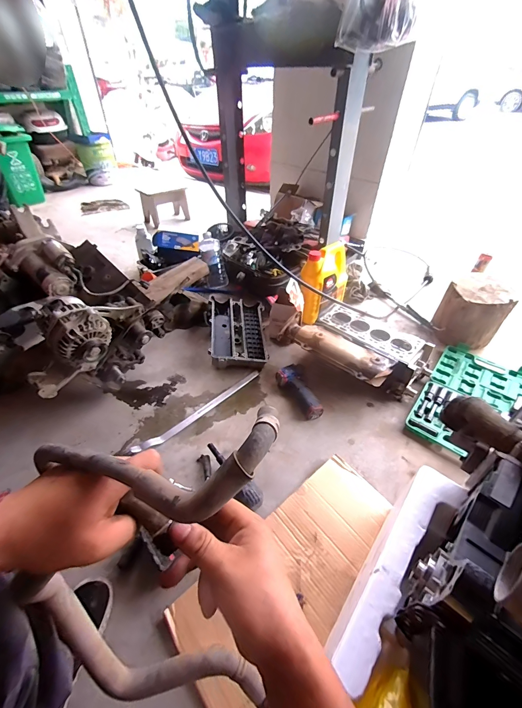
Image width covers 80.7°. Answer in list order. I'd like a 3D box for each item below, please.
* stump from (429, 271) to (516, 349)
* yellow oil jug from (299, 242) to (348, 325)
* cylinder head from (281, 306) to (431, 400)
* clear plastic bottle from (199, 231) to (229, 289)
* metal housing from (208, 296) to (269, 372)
[{"bbox_3d":[0.799,-0.170,1.168,0.186,0.221,0.188,3,43,2],"label":"stump"},{"bbox_3d":[0.256,-0.281,1.229,0.100,0.266,0.219,33,51,29],"label":"yellow oil jug"},{"bbox_3d":[0.317,-0.011,1.060,0.437,0.138,0.285,34,52,30],"label":"cylinder head"},{"bbox_3d":[-0.230,-0.439,1.443,0.097,0.258,0.072,-17,13,-19],"label":"clear plastic bottle"},{"bbox_3d":[-0.094,-0.087,1.192,0.217,0.080,0.358,-3,43,-4],"label":"metal housing"}]

